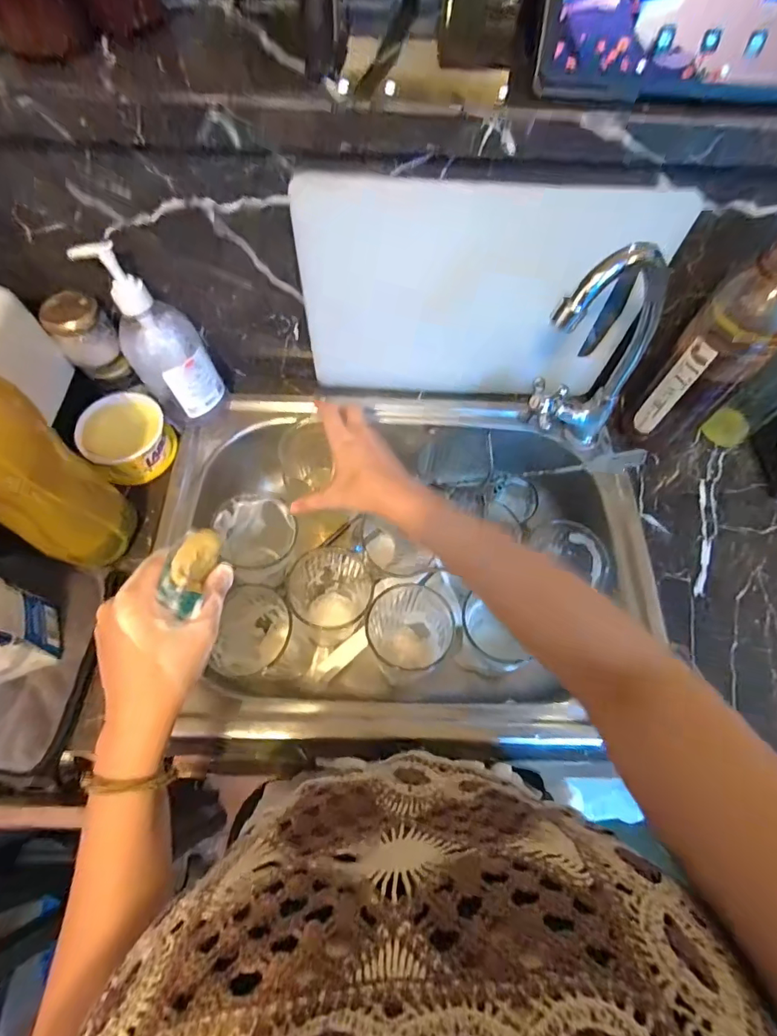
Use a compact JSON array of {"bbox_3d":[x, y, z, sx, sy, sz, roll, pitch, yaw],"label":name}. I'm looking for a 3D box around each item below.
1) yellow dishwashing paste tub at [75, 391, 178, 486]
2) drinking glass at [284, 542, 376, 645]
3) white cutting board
[{"bbox_3d":[-0.291,-0.087,0.520,0.090,0.059,0.087,1,65,-2],"label":"yellow dishwashing paste tub"},{"bbox_3d":[-0.067,0.089,0.547,0.095,0.079,0.088,1,65,-2],"label":"drinking glass"},{"bbox_3d":[0.087,-0.217,0.485,0.338,0.241,0.017,1,61,-2],"label":"white cutting board"}]

